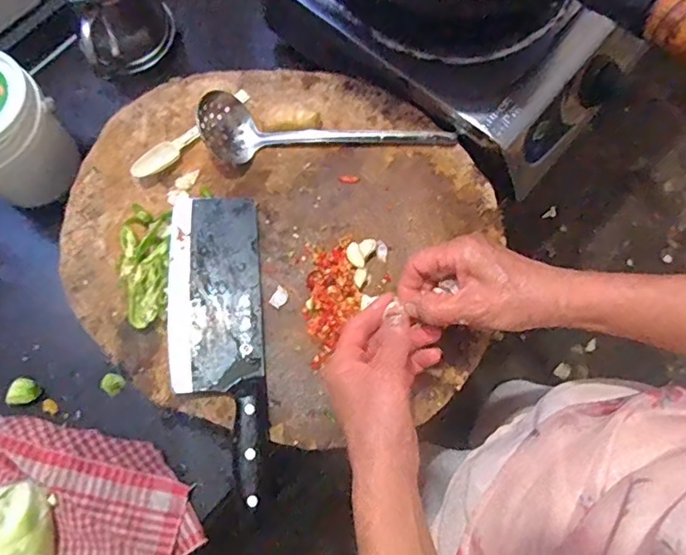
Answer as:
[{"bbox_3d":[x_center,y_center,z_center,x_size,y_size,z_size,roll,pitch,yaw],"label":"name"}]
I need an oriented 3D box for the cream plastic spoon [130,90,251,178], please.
[{"bbox_3d":[-0.151,-0.145,0.544,0.142,0.016,0.029,-38,77,-8],"label":"cream plastic spoon"}]

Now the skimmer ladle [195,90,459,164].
[{"bbox_3d":[-0.014,-0.137,0.528,0.252,0.036,0.063,6,75,3],"label":"skimmer ladle"}]

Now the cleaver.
[{"bbox_3d":[-0.115,0.058,0.491,0.084,0.017,0.276,-5,75,0],"label":"cleaver"}]

